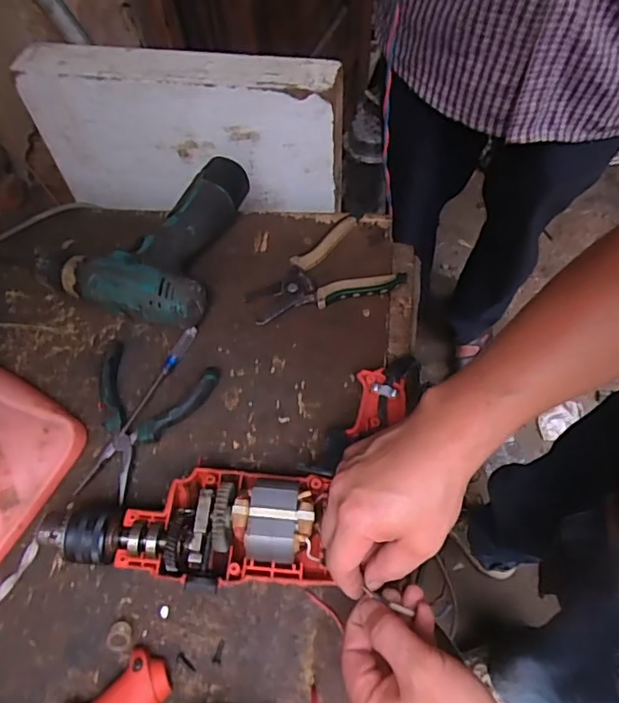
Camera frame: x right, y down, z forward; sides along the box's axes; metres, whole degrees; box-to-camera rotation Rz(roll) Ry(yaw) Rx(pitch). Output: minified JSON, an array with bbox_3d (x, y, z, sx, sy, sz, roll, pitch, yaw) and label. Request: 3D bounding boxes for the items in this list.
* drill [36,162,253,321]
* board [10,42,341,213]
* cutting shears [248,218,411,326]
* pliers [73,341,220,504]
[{"bbox_3d":[-0.176,-0.121,0.573,0.182,0.062,0.197,9,62,7],"label":"drill"},{"bbox_3d":[-0.143,-0.259,0.645,0.365,0.182,0.065,7,56,8],"label":"board"},{"bbox_3d":[0.009,-0.088,0.560,0.155,0.026,0.094,-14,62,-6],"label":"cutting shears"},{"bbox_3d":[-0.161,0.063,0.494,0.112,0.020,0.139,16,63,10],"label":"pliers"}]

